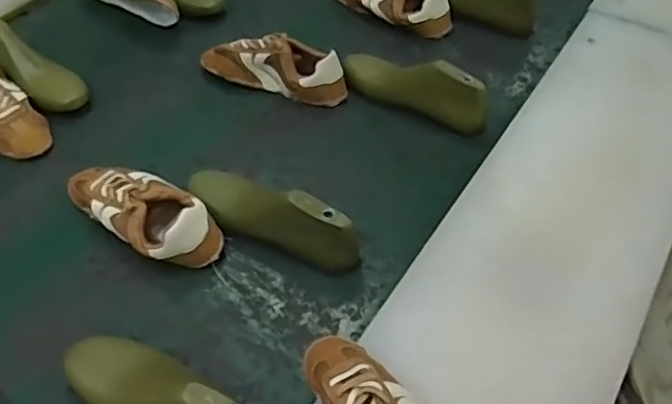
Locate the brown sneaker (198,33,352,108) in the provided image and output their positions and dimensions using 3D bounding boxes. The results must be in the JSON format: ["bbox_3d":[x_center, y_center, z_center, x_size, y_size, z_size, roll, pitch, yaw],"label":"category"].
[{"bbox_3d":[-0.092,-0.216,0.940,0.235,0.077,0.076,17,52,13],"label":"brown sneaker"}]

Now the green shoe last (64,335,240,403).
[{"bbox_3d":[-0.163,0.189,0.591,0.232,0.085,0.078,23,53,17],"label":"green shoe last"}]

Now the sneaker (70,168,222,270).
[{"bbox_3d":[-0.244,0.006,0.757,0.228,0.067,0.090,30,52,24],"label":"sneaker"}]

